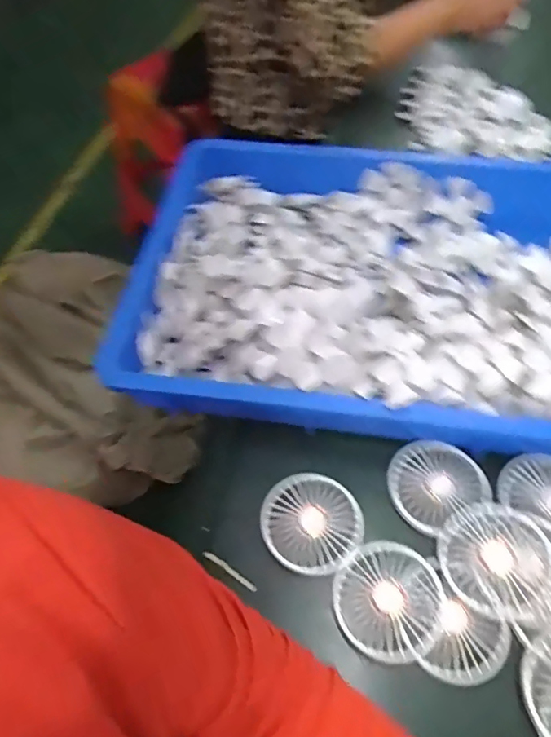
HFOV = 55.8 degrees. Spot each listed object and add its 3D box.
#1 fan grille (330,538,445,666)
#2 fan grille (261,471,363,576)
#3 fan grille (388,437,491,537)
[{"bbox_3d":[0.094,0.189,0.432,0.083,0.012,0.091,18,59,11],"label":"fan grille"},{"bbox_3d":[0.033,0.143,0.483,0.088,0.013,0.090,0,58,0],"label":"fan grille"},{"bbox_3d":[0.151,0.106,0.495,0.085,0.019,0.080,0,58,0],"label":"fan grille"}]

